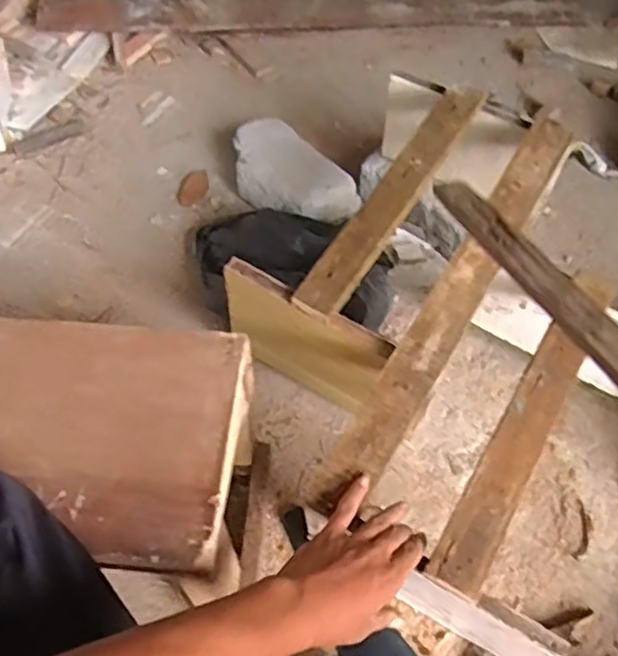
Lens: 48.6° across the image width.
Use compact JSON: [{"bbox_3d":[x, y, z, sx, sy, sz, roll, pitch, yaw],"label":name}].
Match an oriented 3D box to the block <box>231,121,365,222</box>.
[{"bbox_3d":[-0.040,-0.226,1.045,0.217,0.090,0.111,37,62,24],"label":"block"}]

